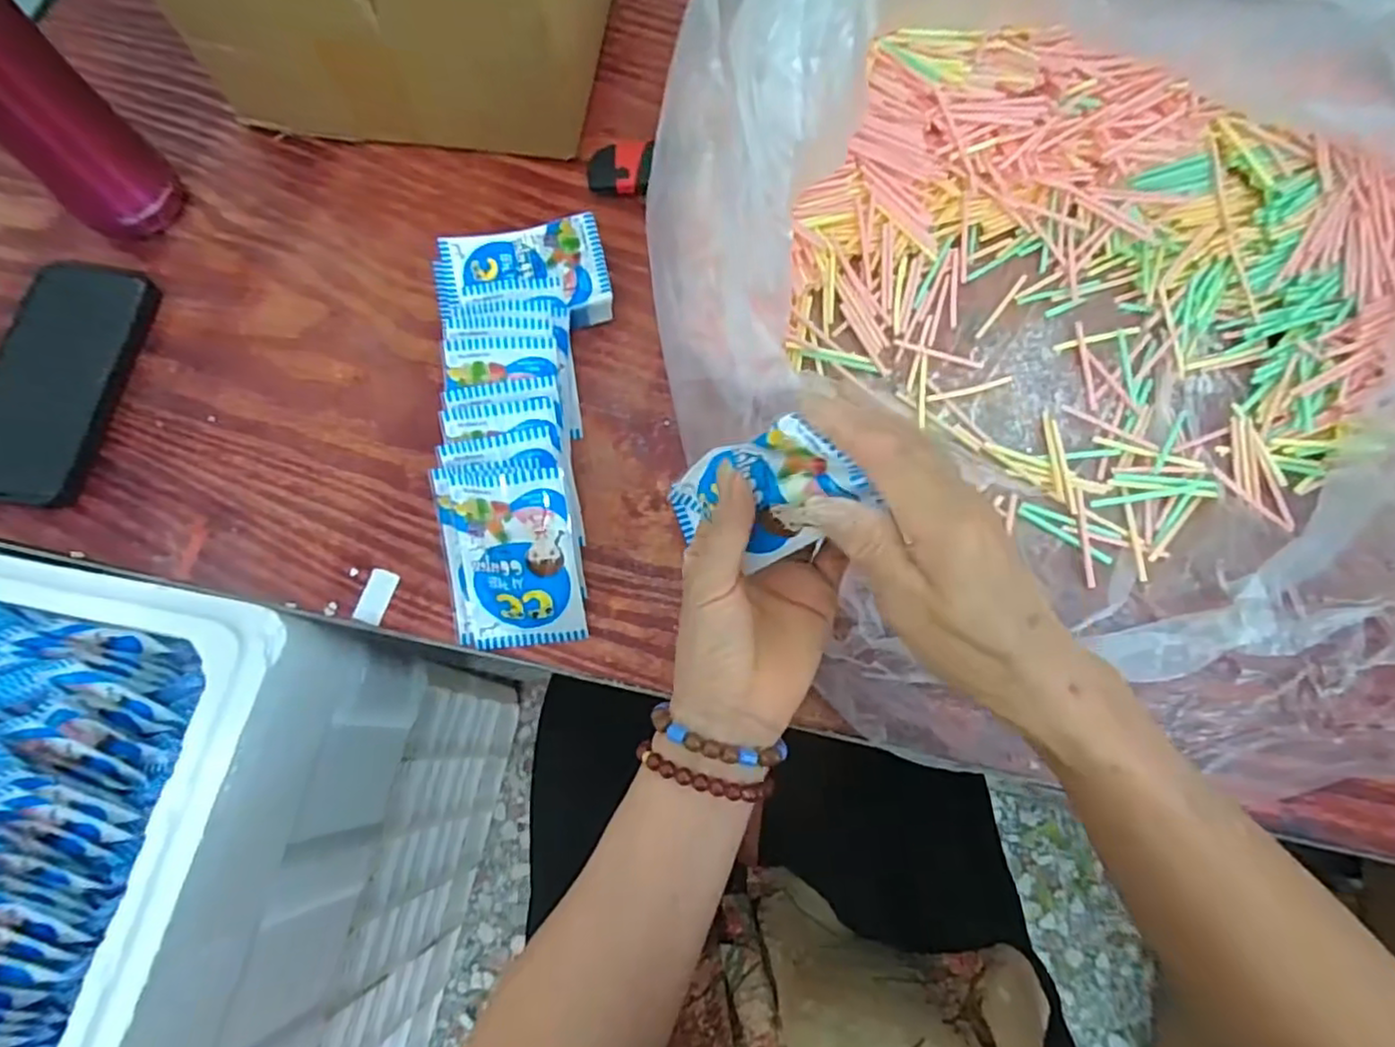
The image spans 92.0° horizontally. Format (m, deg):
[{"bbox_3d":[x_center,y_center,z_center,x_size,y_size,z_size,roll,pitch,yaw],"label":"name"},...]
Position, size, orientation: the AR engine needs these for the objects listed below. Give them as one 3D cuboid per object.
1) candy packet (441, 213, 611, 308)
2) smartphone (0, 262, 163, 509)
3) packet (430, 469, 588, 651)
[{"bbox_3d":[-0.113,-0.166,0.456,0.103,0.031,0.064,-12,74,-3],"label":"candy packet"},{"bbox_3d":[-0.415,-0.092,0.431,0.086,0.015,0.161,8,76,-1],"label":"smartphone"},{"bbox_3d":[-0.109,0.022,0.385,0.079,0.016,0.102,-3,106,7],"label":"packet"}]

